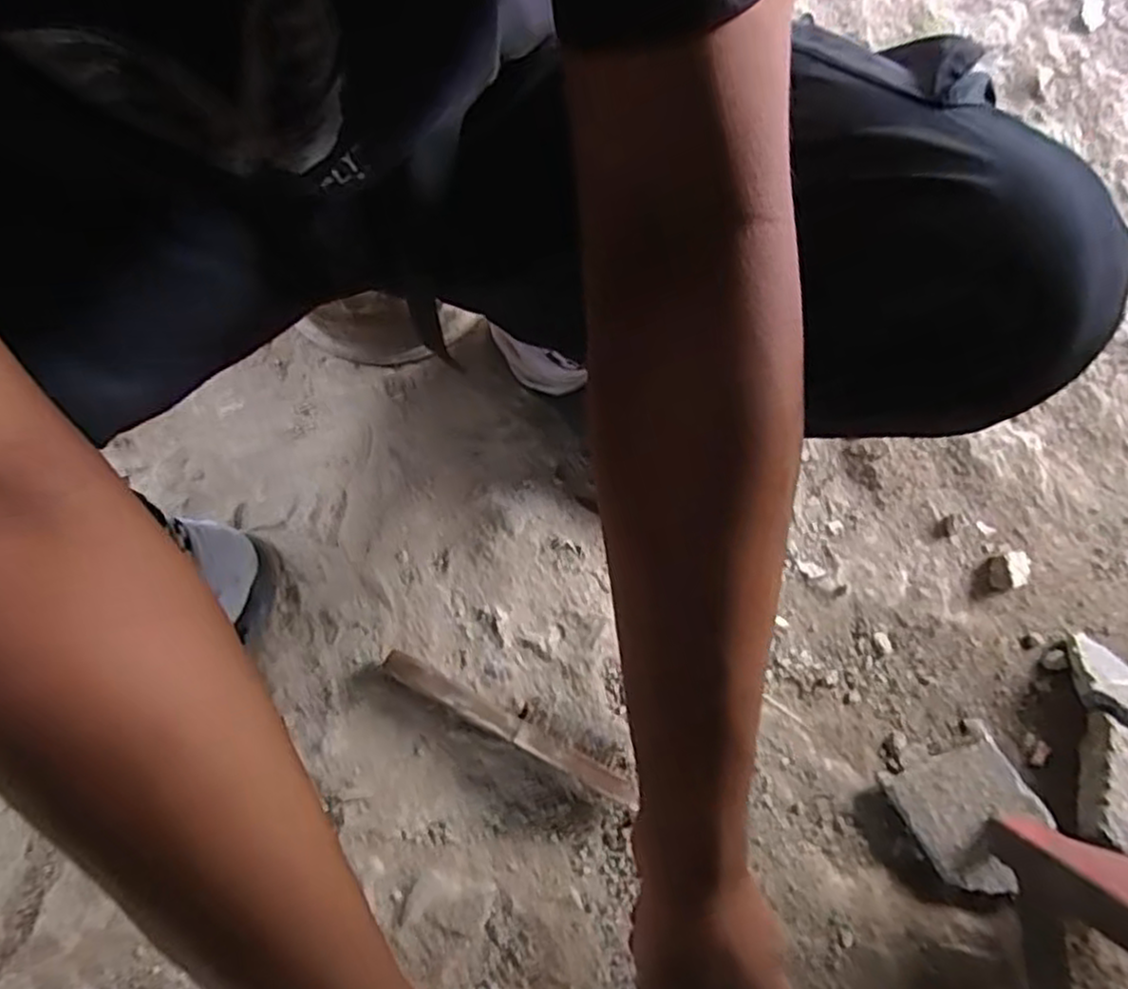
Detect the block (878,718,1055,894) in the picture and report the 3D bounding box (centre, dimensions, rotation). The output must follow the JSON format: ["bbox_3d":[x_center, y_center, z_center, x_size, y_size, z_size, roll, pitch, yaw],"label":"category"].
[{"bbox_3d":[0.340,0.266,0.607,0.107,0.041,0.108,-22,76,-6],"label":"block"}]

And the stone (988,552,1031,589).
[{"bbox_3d":[0.419,0.072,0.683,0.040,0.018,0.032,-8,75,-3],"label":"stone"}]

